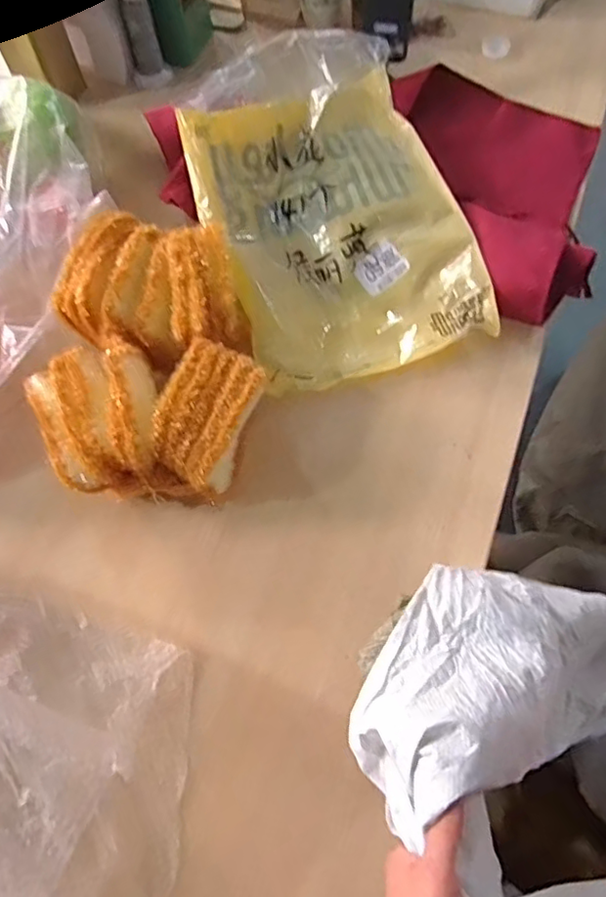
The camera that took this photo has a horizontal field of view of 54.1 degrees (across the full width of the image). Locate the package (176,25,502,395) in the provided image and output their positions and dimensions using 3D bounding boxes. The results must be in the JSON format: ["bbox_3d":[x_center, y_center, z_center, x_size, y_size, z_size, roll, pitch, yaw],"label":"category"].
[{"bbox_3d":[0.030,-0.303,0.731,0.304,0.070,0.447,-16,81,-9],"label":"package"}]

